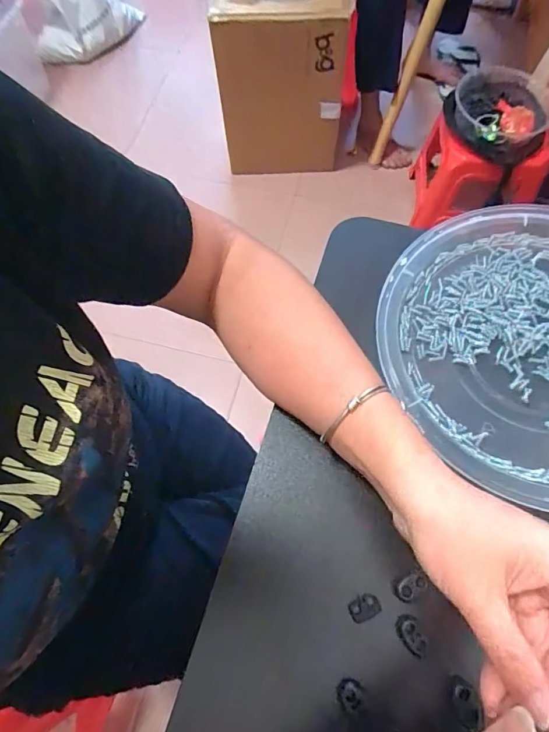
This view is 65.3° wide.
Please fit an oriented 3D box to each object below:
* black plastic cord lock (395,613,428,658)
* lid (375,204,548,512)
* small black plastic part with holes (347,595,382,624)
[{"bbox_3d":[0.083,0.162,0.258,0.013,0.007,0.022,-23,68,-8],"label":"black plastic cord lock"},{"bbox_3d":[0.208,-0.021,0.321,0.243,0.028,0.230,-1,66,1],"label":"lid"},{"bbox_3d":[0.056,0.149,0.264,0.019,0.005,0.013,-26,68,-9],"label":"small black plastic part with holes"}]

